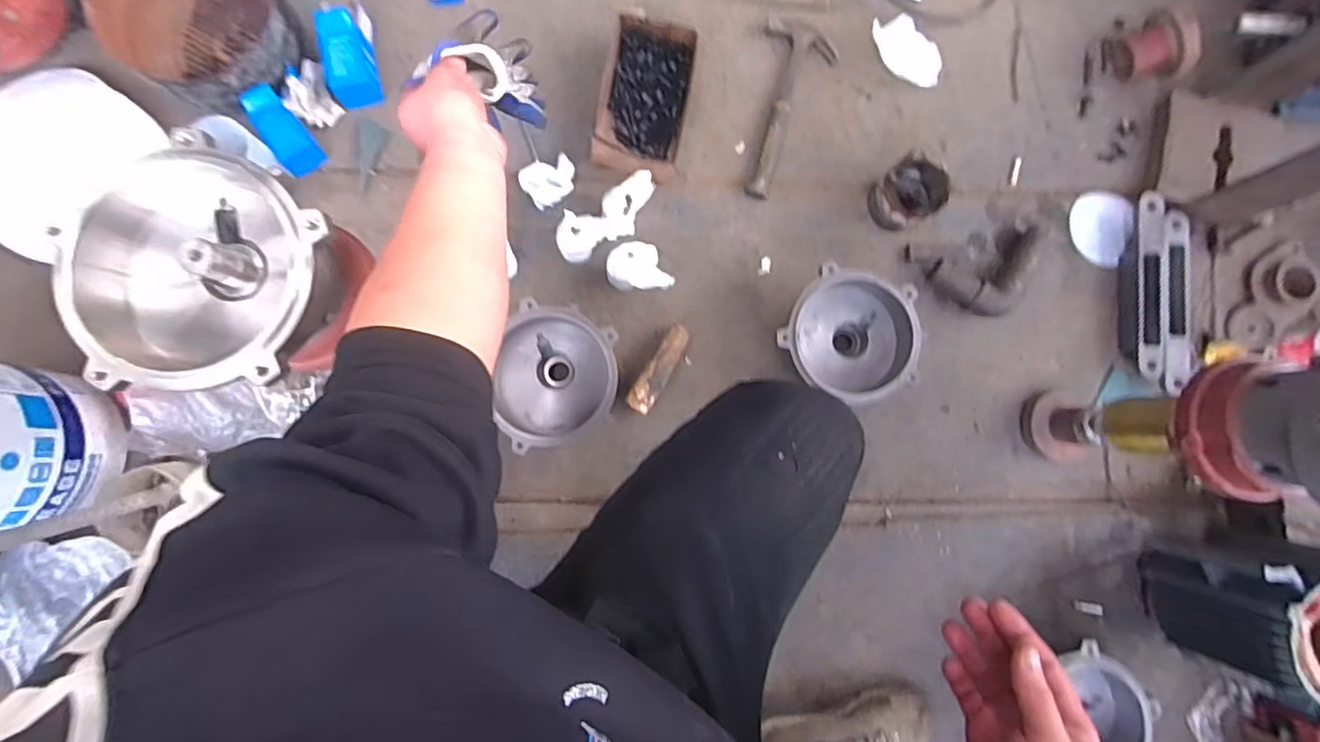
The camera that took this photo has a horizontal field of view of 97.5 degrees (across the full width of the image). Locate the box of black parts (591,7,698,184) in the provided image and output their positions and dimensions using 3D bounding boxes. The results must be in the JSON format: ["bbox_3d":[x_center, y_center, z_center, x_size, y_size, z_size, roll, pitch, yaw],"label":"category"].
[{"bbox_3d":[-0.025,-0.433,0.935,0.133,0.067,0.253,10,83,-1],"label":"box of black parts"}]

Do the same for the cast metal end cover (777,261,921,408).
[{"bbox_3d":[0.281,-0.051,0.890,0.194,0.106,0.179,18,83,0],"label":"cast metal end cover"}]

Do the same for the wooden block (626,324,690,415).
[{"bbox_3d":[0.000,-0.002,0.909,0.041,0.044,0.146,31,83,1],"label":"wooden block"}]

